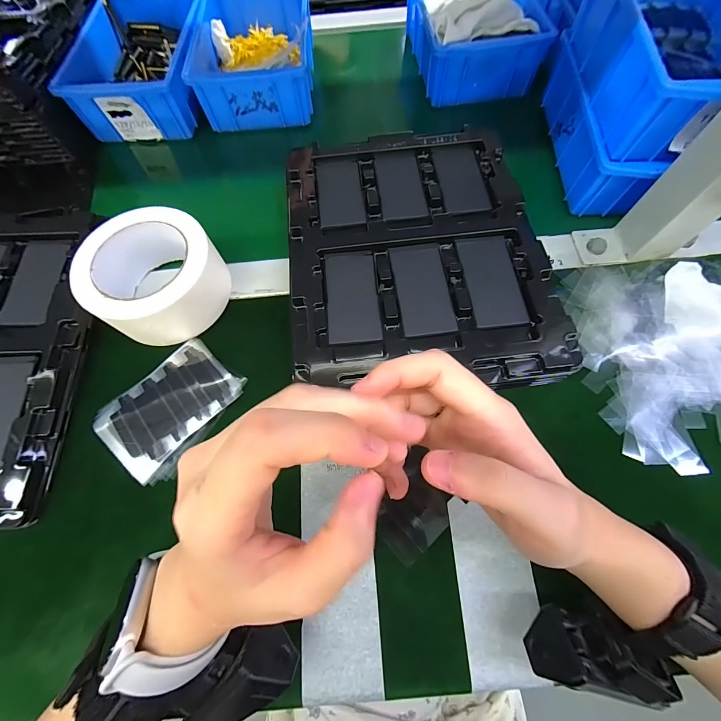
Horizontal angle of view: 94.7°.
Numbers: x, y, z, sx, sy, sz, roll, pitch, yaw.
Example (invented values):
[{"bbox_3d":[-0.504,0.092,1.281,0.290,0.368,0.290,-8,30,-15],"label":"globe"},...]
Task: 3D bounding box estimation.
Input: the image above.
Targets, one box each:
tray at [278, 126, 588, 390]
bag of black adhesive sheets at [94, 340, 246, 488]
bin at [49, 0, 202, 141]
[{"bbox_3d":[0.046,-0.109,0.306,0.220,0.031,0.275,-6,69,0],"label":"tray"},{"bbox_3d":[-0.160,0.039,0.282,0.082,0.011,0.108,36,75,14],"label":"bag of black adhesive sheets"},{"bbox_3d":[-0.277,-0.389,0.428,0.145,0.056,0.212,-3,69,1],"label":"bin"}]

